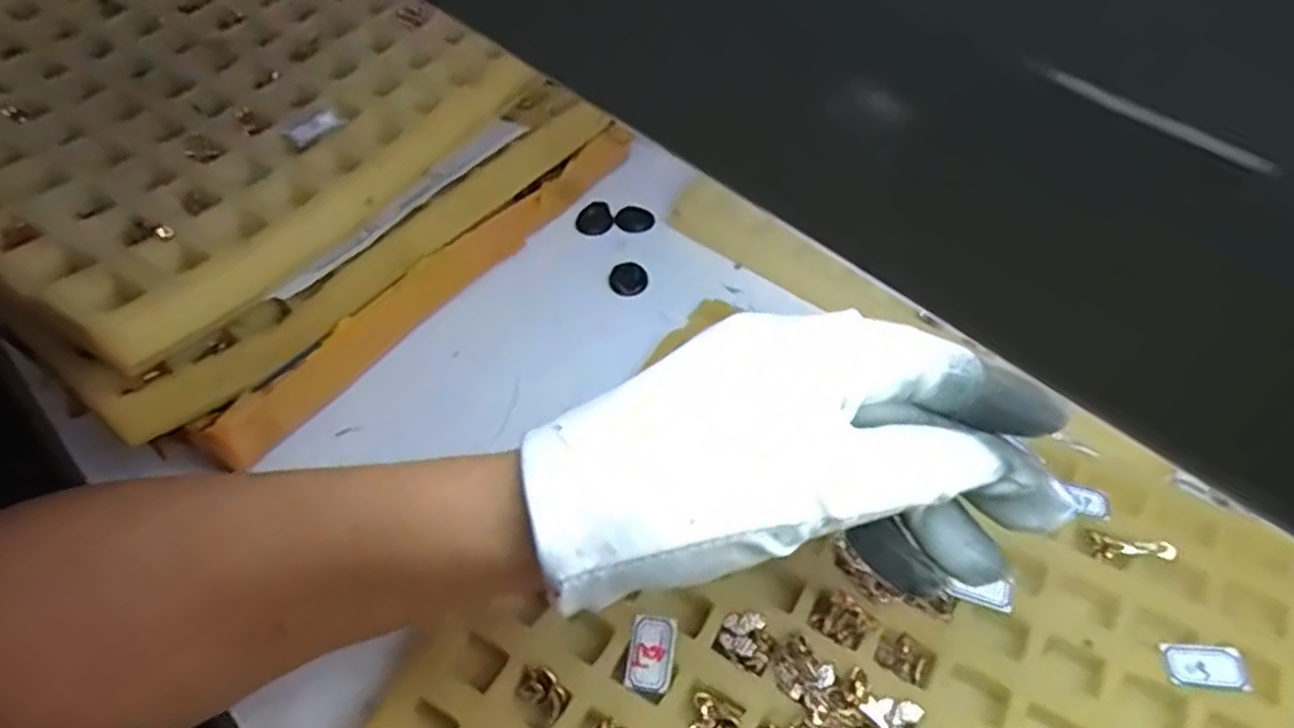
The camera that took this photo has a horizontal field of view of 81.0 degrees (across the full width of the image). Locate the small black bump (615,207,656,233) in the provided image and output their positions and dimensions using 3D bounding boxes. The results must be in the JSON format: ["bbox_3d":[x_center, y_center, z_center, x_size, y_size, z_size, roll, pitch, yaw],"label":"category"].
[{"bbox_3d":[-0.007,-0.077,0.409,0.020,0.004,0.015,-2,80,-7],"label":"small black bump"}]

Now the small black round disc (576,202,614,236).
[{"bbox_3d":[-0.028,-0.076,0.405,0.019,0.013,0.016,1,51,-2],"label":"small black round disc"}]

